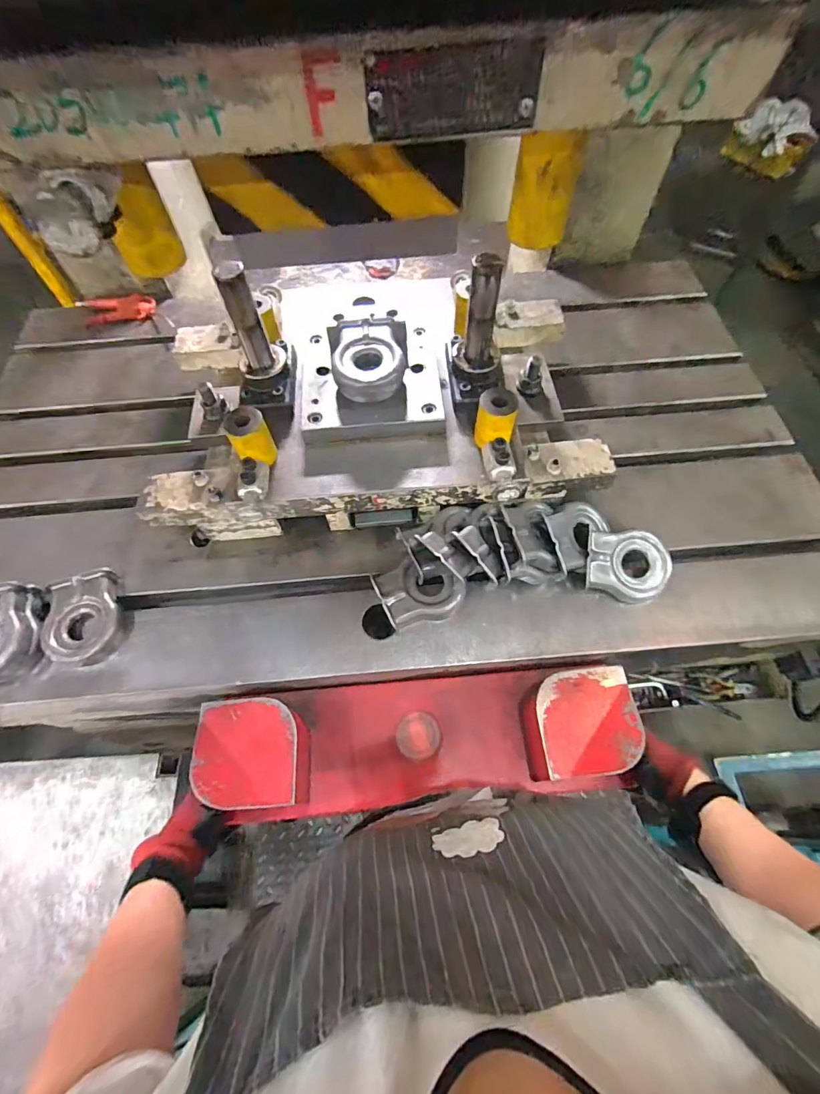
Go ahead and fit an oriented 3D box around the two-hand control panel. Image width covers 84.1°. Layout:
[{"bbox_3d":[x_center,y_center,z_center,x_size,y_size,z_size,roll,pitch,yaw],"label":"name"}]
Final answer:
[{"bbox_3d":[0.018,0.240,0.577,0.501,0.128,0.144,-6,61,0],"label":"two-hand control panel"}]

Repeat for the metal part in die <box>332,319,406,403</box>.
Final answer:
[{"bbox_3d":[-0.062,-0.271,0.655,0.102,0.042,0.125,-10,62,-3],"label":"metal part in die"}]

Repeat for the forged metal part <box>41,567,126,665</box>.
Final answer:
[{"bbox_3d":[-0.448,0.094,0.620,0.100,0.037,0.128,-13,62,-4],"label":"forged metal part"}]

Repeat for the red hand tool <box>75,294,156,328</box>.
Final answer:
[{"bbox_3d":[-0.605,-0.485,0.933,0.161,0.027,0.052,-4,61,1],"label":"red hand tool"}]

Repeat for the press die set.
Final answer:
[{"bbox_3d":[-0.056,-0.207,0.653,0.652,0.214,0.364,-10,62,-3],"label":"press die set"}]

